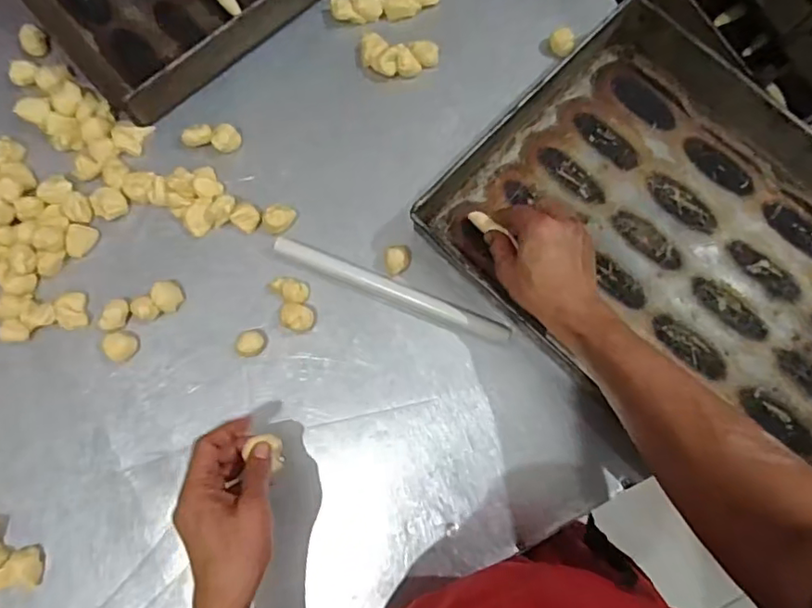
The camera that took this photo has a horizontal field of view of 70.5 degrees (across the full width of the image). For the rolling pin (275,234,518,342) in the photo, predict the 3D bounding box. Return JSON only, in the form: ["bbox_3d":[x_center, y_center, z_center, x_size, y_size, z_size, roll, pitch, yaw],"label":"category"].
[{"bbox_3d":[-0.016,-0.014,0.621,0.263,0.018,0.022,23,79,5],"label":"rolling pin"}]

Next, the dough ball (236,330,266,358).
[{"bbox_3d":[-0.162,0.041,0.603,0.025,0.020,0.029,8,78,2],"label":"dough ball"}]

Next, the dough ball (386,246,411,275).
[{"bbox_3d":[-0.009,-0.047,0.621,0.025,0.027,0.030,2,78,0],"label":"dough ball"}]

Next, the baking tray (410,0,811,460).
[{"bbox_3d":[0.310,-0.043,0.599,0.357,0.061,0.516,-44,82,-8],"label":"baking tray"}]

